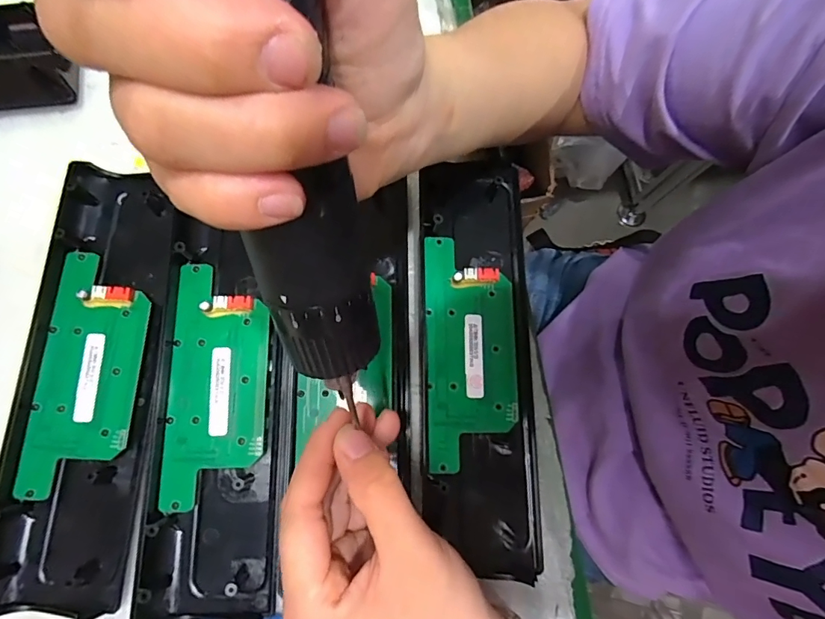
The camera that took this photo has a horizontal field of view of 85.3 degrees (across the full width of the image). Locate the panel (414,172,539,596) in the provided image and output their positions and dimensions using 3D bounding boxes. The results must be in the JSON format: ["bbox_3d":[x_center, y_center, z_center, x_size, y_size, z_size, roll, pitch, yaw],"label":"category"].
[{"bbox_3d":[0.038,0.024,0.271,0.074,0.019,0.240,1,77,-1],"label":"panel"}]

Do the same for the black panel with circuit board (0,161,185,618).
[{"bbox_3d":[-0.184,0.036,0.255,0.067,0.019,0.241,4,77,0],"label":"black panel with circuit board"}]

